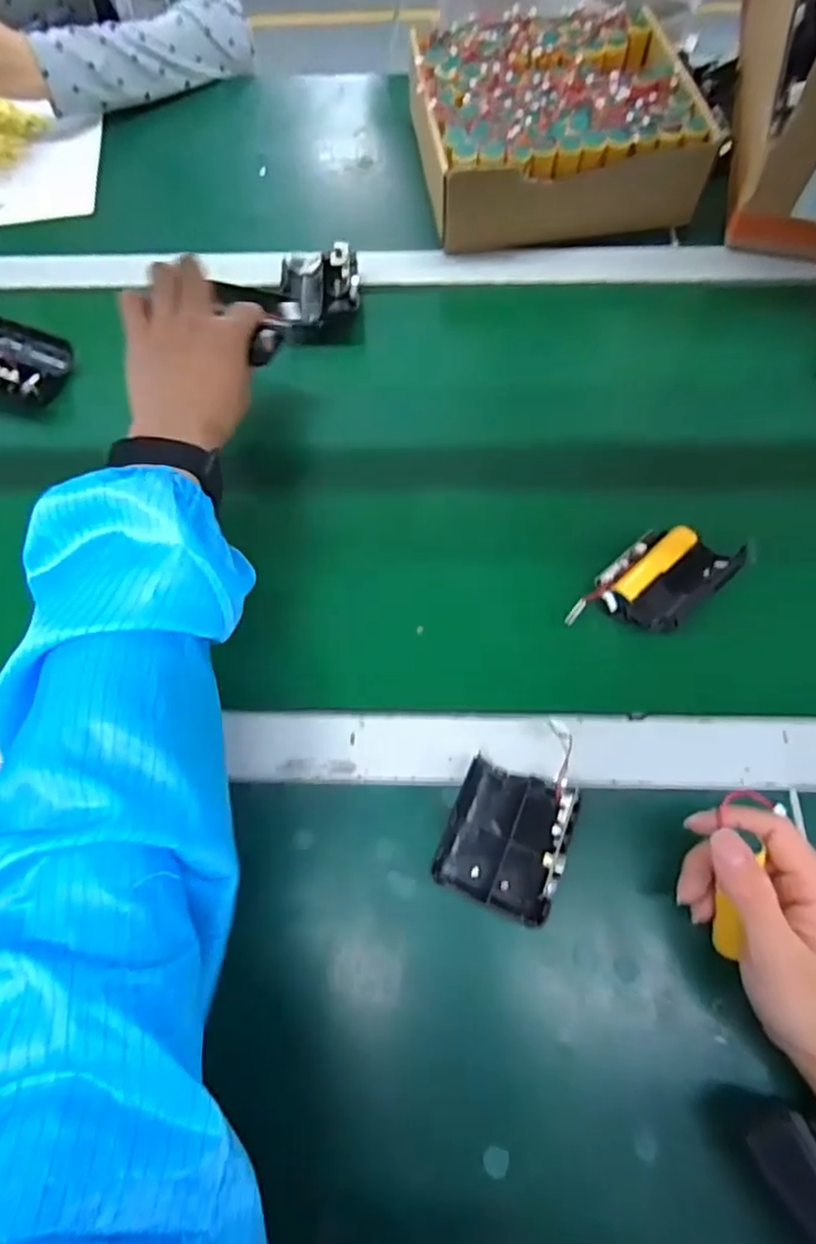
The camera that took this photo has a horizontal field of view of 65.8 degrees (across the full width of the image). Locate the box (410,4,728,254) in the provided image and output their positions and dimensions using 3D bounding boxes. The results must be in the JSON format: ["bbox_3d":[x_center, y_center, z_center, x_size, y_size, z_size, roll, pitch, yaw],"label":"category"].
[{"bbox_3d":[0.132,-0.473,0.603,0.242,0.087,0.225,-5,65,-6],"label":"box"}]

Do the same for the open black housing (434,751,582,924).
[{"bbox_3d":[0.057,0.125,0.368,0.065,0.039,0.079,22,65,7],"label":"open black housing"}]

